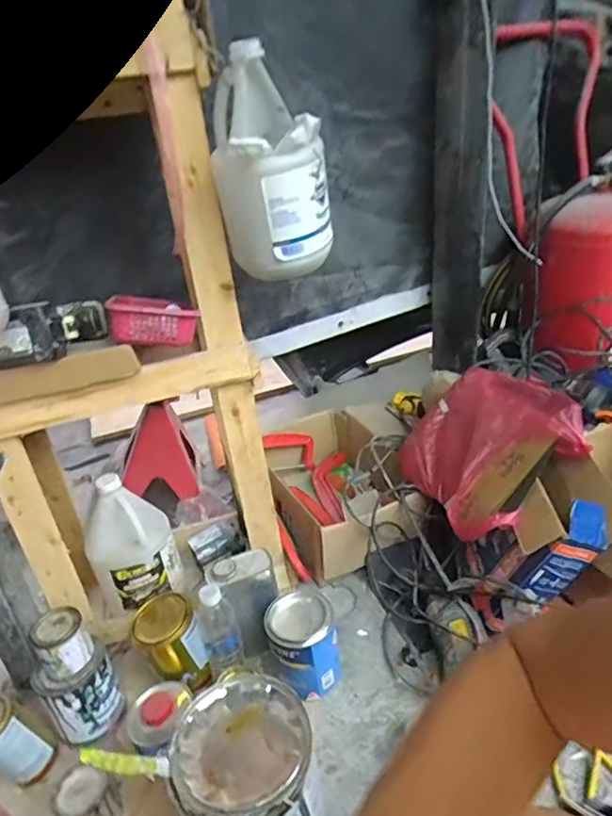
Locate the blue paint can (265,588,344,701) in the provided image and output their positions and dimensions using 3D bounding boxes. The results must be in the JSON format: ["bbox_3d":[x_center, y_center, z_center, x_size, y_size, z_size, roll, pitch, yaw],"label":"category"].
[{"bbox_3d":[-0.003,0.381,0.865,0.109,0.124,0.109,-9,29,-3],"label":"blue paint can"}]

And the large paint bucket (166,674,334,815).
[{"bbox_3d":[-0.062,0.456,0.645,0.152,0.200,0.157,-6,29,3],"label":"large paint bucket"}]

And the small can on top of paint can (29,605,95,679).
[{"bbox_3d":[-0.362,0.346,0.800,0.072,0.067,0.079,-6,29,3],"label":"small can on top of paint can"}]

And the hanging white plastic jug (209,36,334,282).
[{"bbox_3d":[-0.046,-0.314,0.706,0.137,0.263,0.147,-10,29,-5],"label":"hanging white plastic jug"}]

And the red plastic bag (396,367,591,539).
[{"bbox_3d":[0.320,0.066,0.966,0.281,0.081,0.325,-51,27,9],"label":"red plastic bag"}]

